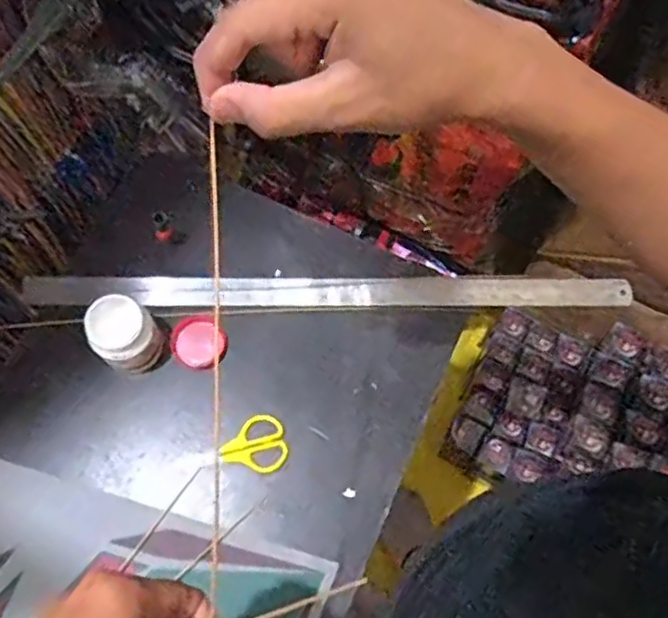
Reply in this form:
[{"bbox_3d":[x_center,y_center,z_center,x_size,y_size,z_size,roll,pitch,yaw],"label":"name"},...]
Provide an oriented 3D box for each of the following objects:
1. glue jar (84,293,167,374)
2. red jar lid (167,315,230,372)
[{"bbox_3d":[-0.195,0.026,0.643,0.057,0.075,0.057,1,70,-2],"label":"glue jar"},{"bbox_3d":[-0.135,0.034,0.683,0.055,0.006,0.053,1,70,-2],"label":"red jar lid"}]

